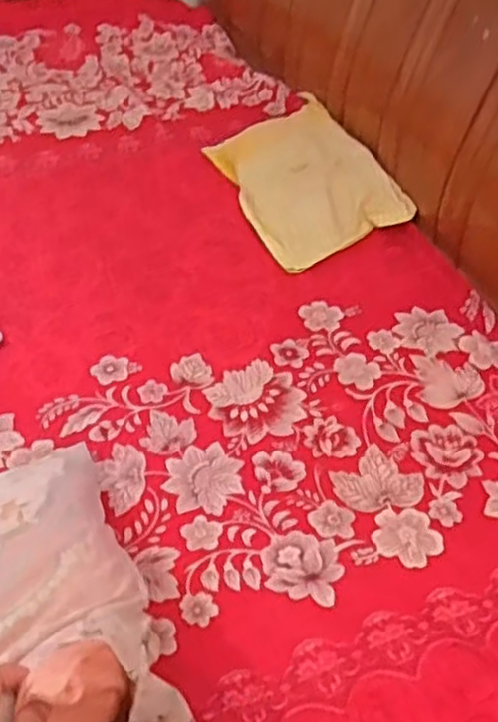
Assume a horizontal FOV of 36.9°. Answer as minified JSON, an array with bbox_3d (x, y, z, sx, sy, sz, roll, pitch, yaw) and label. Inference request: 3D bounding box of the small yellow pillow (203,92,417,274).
[{"bbox_3d":[0.086,-0.315,1.240,0.228,0.093,0.371,-17,49,-21],"label":"small yellow pillow"}]

